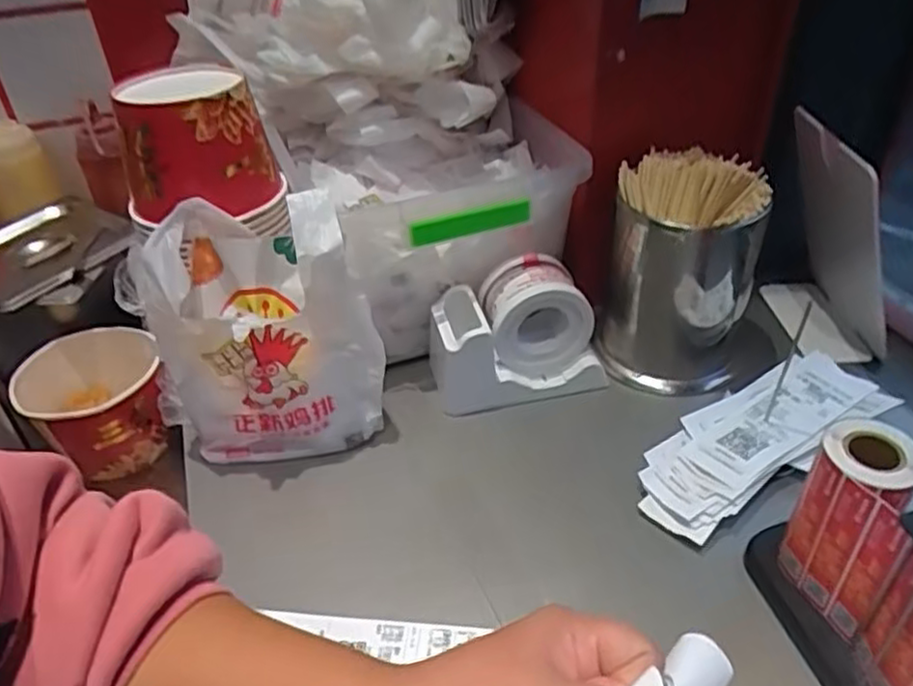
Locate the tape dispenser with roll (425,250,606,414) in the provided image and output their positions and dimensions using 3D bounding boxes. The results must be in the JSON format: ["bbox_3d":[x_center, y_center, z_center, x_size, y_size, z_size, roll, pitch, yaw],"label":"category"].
[{"bbox_3d":[0.050,-0.008,0.645,0.150,0.101,0.082,-6,39,-4],"label":"tape dispenser with roll"}]

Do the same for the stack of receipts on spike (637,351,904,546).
[{"bbox_3d":[0.246,0.077,0.587,0.240,0.033,0.094,-22,42,-22],"label":"stack of receipts on spike"}]

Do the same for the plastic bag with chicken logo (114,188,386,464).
[{"bbox_3d":[-0.169,-0.012,0.588,0.169,0.195,0.147,-20,42,-20],"label":"plastic bag with chicken logo"}]

